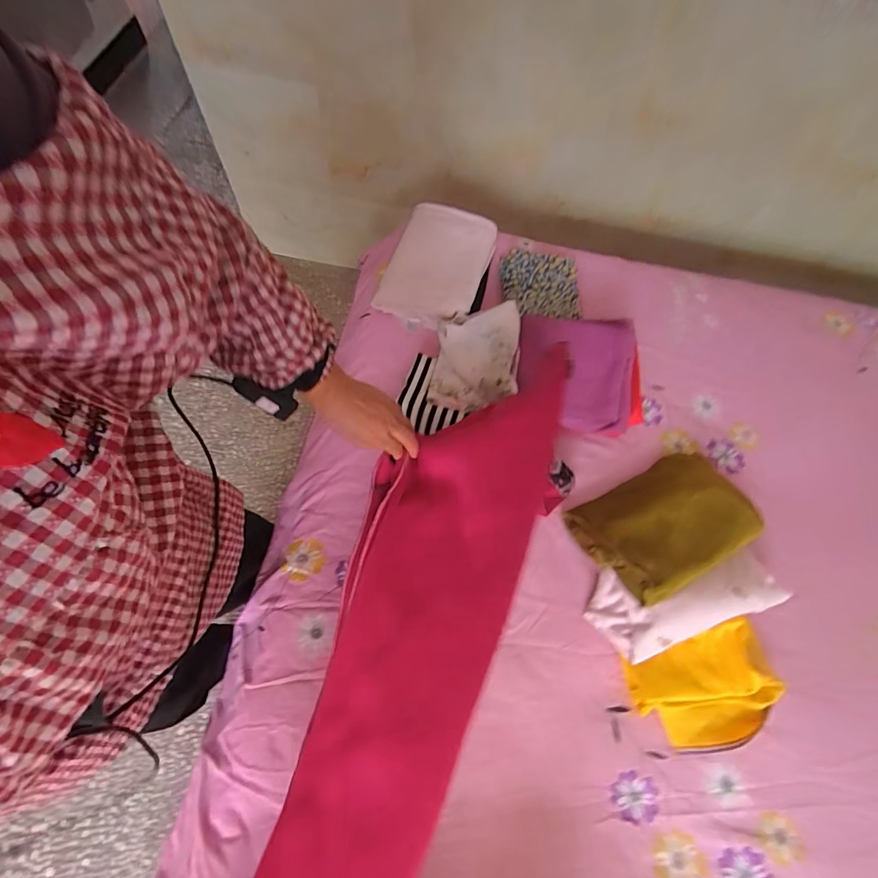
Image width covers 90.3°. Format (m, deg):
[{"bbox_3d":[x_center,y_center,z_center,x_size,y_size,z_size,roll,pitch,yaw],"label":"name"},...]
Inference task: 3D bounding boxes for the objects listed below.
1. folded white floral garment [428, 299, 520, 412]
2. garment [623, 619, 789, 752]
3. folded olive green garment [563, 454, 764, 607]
[{"bbox_3d":[0.069,-0.151,0.791,0.151,0.069,0.205,7,69,0],"label":"folded white floral garment"},{"bbox_3d":[0.381,0.358,0.628,0.199,0.036,0.137,-14,68,-7],"label":"garment"},{"bbox_3d":[0.365,0.130,0.703,0.262,0.035,0.175,-28,49,-9],"label":"folded olive green garment"}]

